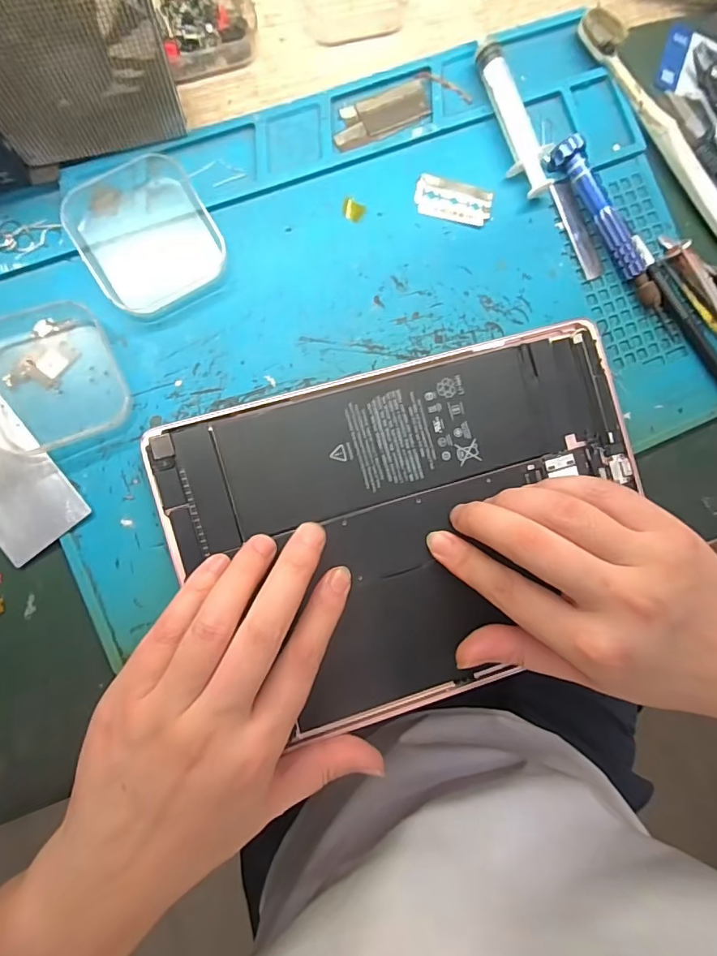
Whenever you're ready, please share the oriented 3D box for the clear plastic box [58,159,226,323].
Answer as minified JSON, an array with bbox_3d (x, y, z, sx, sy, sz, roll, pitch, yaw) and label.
[{"bbox_3d":[-0.107,-0.124,0.237,0.064,0.013,0.070,-33,92,-7],"label":"clear plastic box"}]

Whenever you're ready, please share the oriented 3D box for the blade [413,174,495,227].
[{"bbox_3d":[0.053,-0.154,0.260,0.043,0.004,0.022,8,87,-6],"label":"blade"}]

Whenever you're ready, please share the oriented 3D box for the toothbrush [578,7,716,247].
[{"bbox_3d":[0.184,-0.185,0.269,0.017,0.014,0.180,-38,93,-6],"label":"toothbrush"}]

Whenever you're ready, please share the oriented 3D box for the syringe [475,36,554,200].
[{"bbox_3d":[0.085,-0.195,0.257,0.019,0.016,0.082,-22,91,-7],"label":"syringe"}]

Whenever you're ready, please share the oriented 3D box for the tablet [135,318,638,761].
[{"bbox_3d":[0.033,0.027,0.249,0.242,0.007,0.171,-15,90,-7],"label":"tablet"}]

